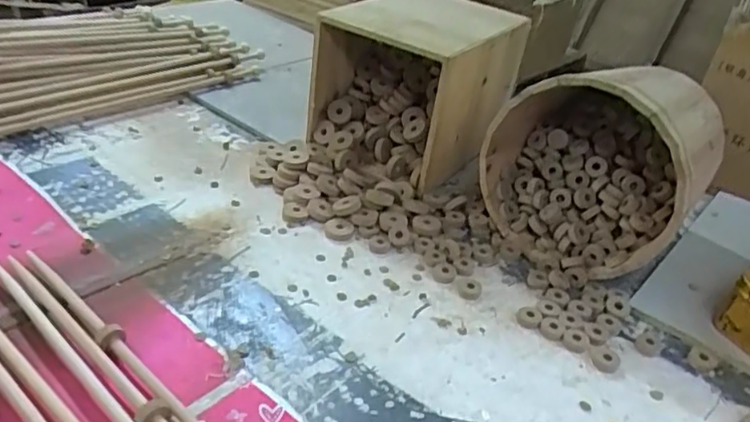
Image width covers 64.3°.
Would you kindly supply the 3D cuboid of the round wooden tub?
[{"bbox_3d":[0.273,-0.061,0.732,0.229,0.224,0.195,26,36,27],"label":"round wooden tub"}]

